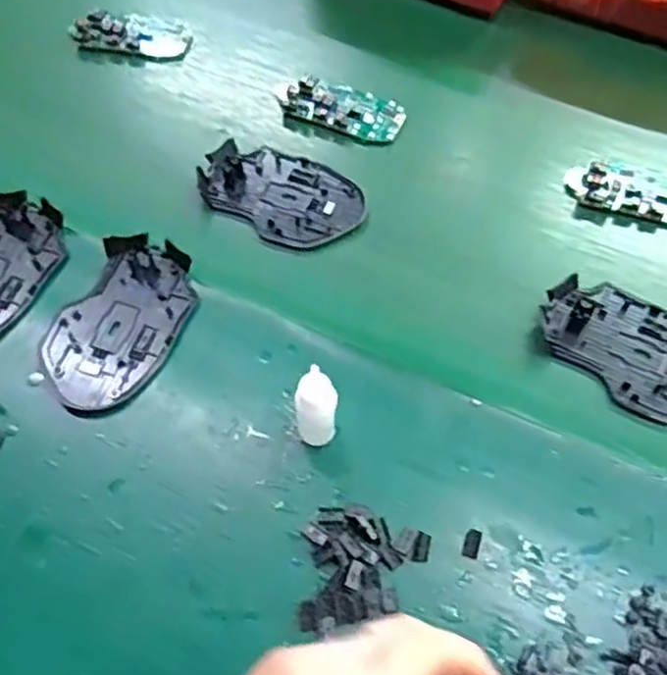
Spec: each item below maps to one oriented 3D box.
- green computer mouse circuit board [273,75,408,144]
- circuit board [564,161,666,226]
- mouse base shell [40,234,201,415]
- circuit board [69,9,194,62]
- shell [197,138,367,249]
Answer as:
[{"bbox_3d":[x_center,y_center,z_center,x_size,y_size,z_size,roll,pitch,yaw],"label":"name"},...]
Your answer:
[{"bbox_3d":[0.002,-0.176,0.541,0.104,0.012,0.044,18,62,10],"label":"green computer mouse circuit board"},{"bbox_3d":[0.214,-0.101,0.500,0.100,0.010,0.048,16,62,9],"label":"circuit board"},{"bbox_3d":[-0.130,-0.010,0.436,0.072,0.011,0.115,22,63,12],"label":"mouse base shell"},{"bbox_3d":[-0.166,-0.248,0.581,0.097,0.009,0.046,2,61,1],"label":"circuit board"},{"bbox_3d":[-0.036,-0.102,0.498,0.114,0.012,0.073,29,65,15],"label":"shell"}]

